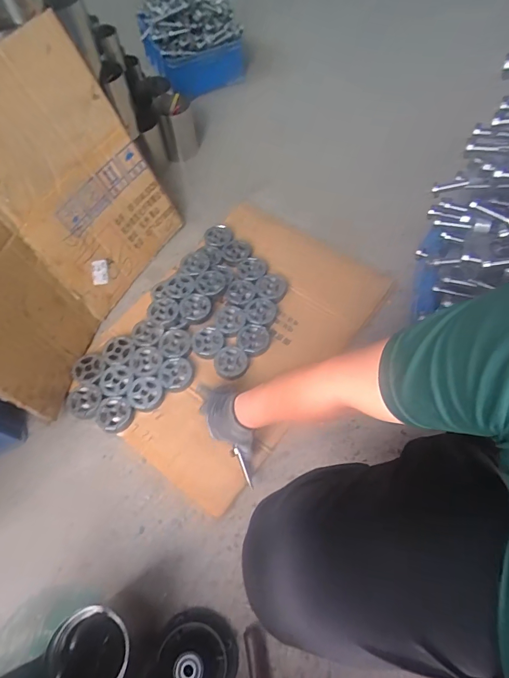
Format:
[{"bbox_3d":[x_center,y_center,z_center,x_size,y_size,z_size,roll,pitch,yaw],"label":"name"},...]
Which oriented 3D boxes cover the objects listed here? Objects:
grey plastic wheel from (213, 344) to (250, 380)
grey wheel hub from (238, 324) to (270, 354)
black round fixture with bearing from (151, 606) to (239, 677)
[{"bbox_3d":[-0.057,0.054,0.904,0.078,0.016,0.085,-1,62,1],"label":"grey plastic wheel"},{"bbox_3d":[-0.003,-0.002,0.929,0.079,0.013,0.075,-1,62,1],"label":"grey wheel hub"},{"bbox_3d":[-0.101,0.541,0.634,0.135,0.059,0.139,-1,62,1],"label":"black round fixture with bearing"}]

